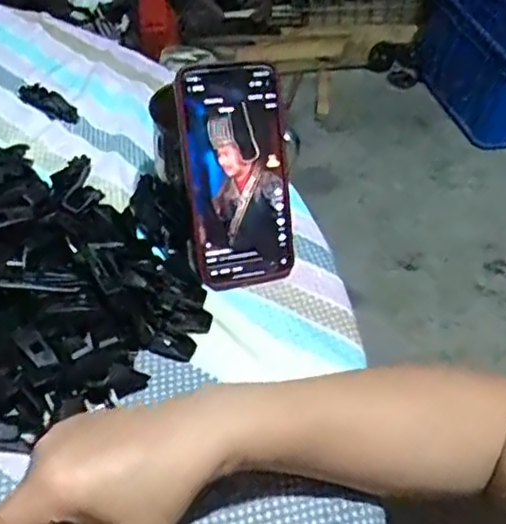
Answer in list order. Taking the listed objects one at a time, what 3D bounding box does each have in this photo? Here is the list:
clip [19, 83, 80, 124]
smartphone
[{"bbox_3d":[-0.208,-0.160,0.612,0.085,0.019,0.020,32,51,23],"label":"clip"},{"bbox_3d":[-0.012,-0.062,0.449,0.074,0.159,0.013,-10,12,-15],"label":"smartphone"}]

